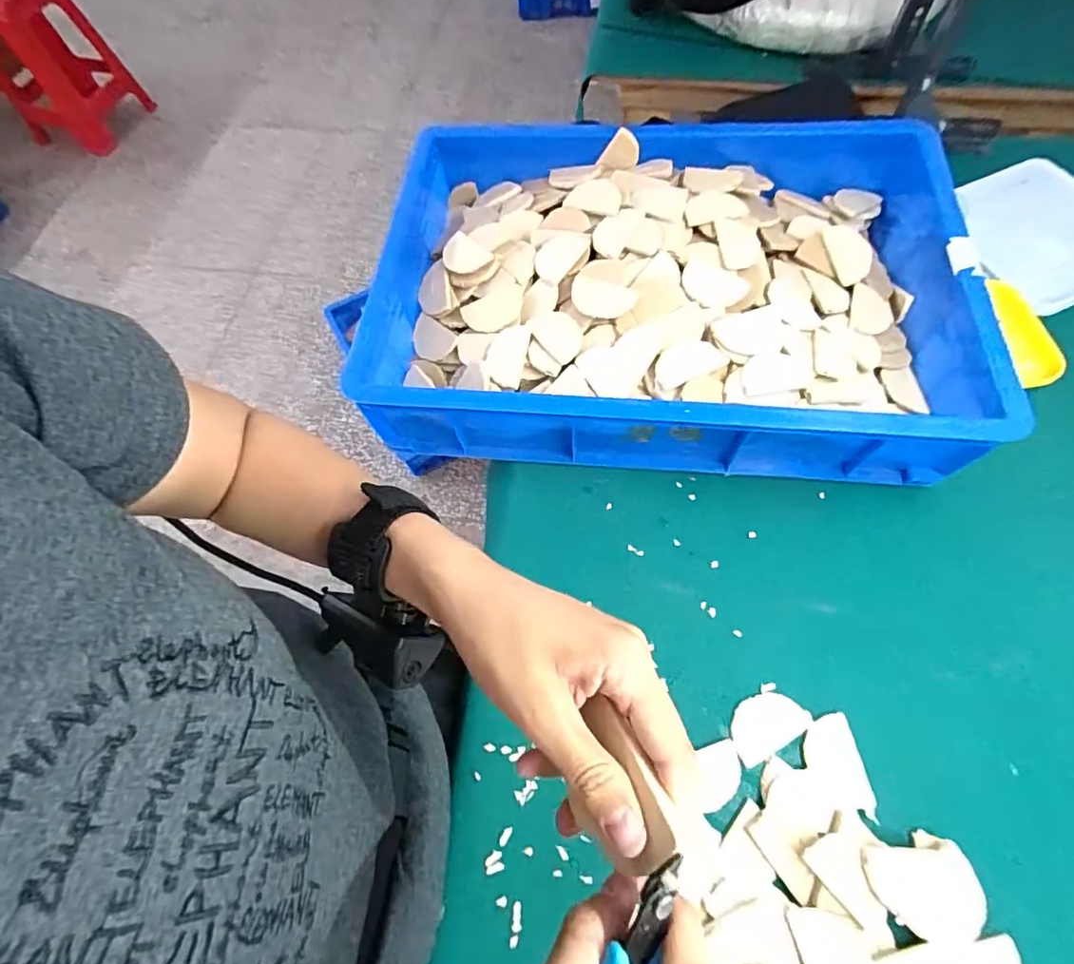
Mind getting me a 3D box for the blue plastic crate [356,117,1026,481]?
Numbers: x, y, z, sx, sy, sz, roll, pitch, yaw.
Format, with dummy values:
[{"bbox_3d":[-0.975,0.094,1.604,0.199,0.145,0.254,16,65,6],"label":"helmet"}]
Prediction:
[{"bbox_3d":[0.133,-0.218,0.612,0.614,0.122,0.413,5,64,6],"label":"blue plastic crate"}]

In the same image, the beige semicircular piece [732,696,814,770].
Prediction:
[{"bbox_3d":[0.199,0.209,0.463,0.070,0.004,0.043,-27,65,-9],"label":"beige semicircular piece"}]

